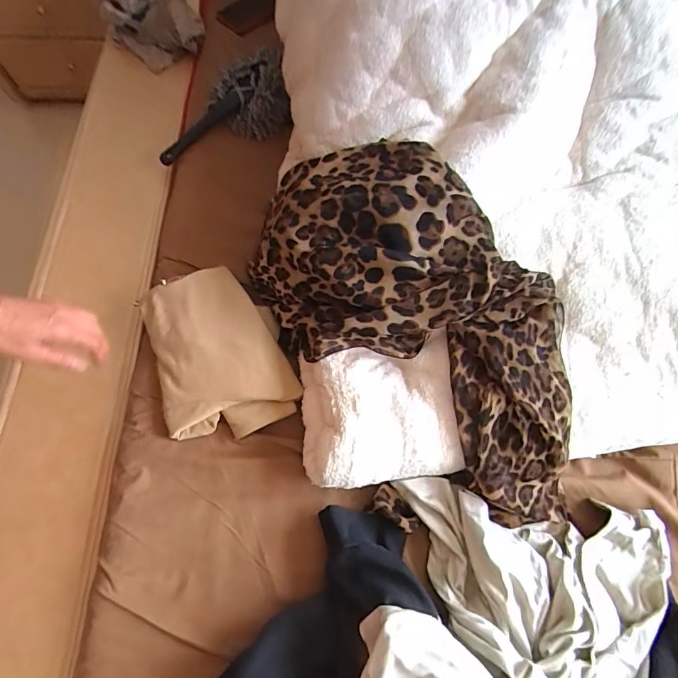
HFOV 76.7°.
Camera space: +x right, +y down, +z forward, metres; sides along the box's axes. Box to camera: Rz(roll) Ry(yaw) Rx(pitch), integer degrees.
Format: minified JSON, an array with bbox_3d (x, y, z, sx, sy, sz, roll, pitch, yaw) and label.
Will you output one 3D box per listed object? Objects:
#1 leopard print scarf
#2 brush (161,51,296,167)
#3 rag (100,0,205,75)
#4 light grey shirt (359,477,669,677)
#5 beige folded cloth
[{"bbox_3d":[0.109,-0.015,0.549,0.301,0.201,0.517,-27,70,-13],"label":"leopard print scarf"},{"bbox_3d":[-0.217,-0.430,0.818,0.313,0.084,0.134,-8,63,28],"label":"brush"},{"bbox_3d":[-0.377,-0.643,0.863,0.183,0.105,0.134,42,71,14],"label":"rag"},{"bbox_3d":[0.209,0.335,0.446,0.358,0.134,0.329,7,66,1],"label":"light grey shirt"},{"bbox_3d":[-0.173,0.016,0.613,0.179,0.053,0.241,-18,69,-10],"label":"beige folded cloth"}]

